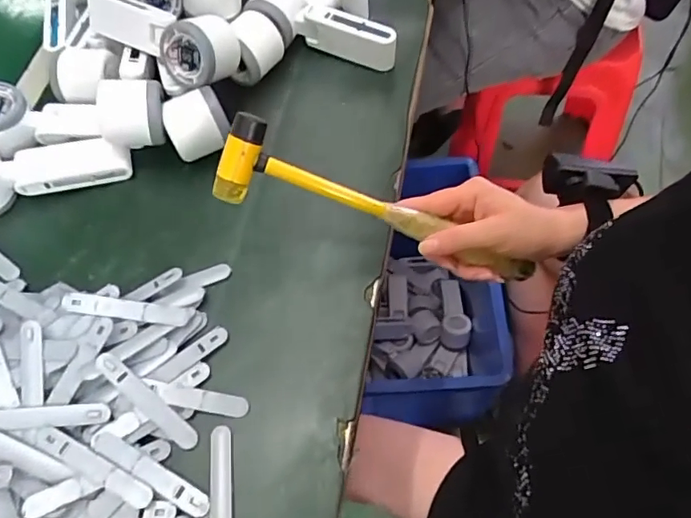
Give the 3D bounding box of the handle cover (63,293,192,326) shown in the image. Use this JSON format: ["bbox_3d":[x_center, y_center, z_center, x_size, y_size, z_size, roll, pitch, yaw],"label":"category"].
[{"bbox_3d":[-0.173,0.039,0.418,0.093,0.007,0.016,10,62,-10],"label":"handle cover"}]

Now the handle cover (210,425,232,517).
[{"bbox_3d":[-0.086,0.164,0.370,0.015,0.007,0.093,-9,61,1],"label":"handle cover"}]

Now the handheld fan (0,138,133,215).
[{"bbox_3d":[-0.287,-0.088,0.494,0.160,0.057,0.049,-20,62,-5],"label":"handheld fan"}]

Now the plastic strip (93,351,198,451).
[{"bbox_3d":[-0.142,0.102,0.382,0.090,0.005,0.015,44,71,-3],"label":"plastic strip"}]

